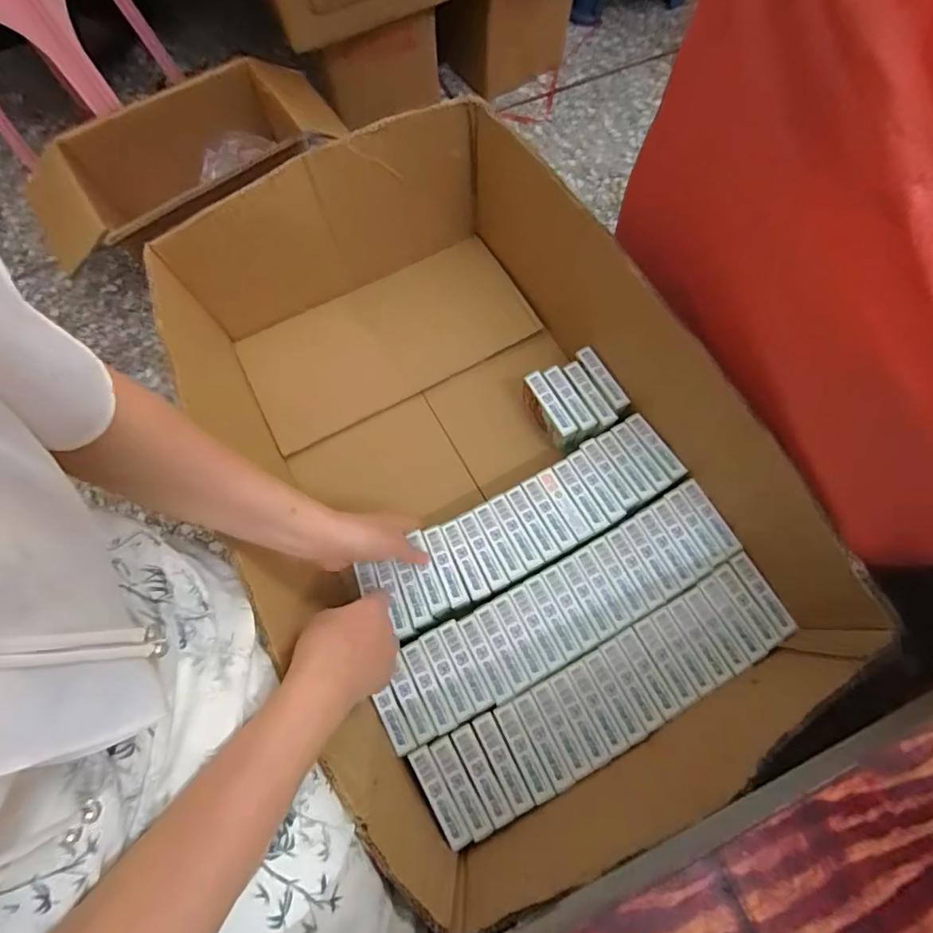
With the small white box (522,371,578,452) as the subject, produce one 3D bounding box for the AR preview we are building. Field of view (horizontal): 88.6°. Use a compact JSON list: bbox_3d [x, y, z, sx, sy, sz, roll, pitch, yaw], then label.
[{"bbox_3d":[0.104,-0.067,0.619,0.020,0.071,0.092,-29,74,-8],"label":"small white box"}]

